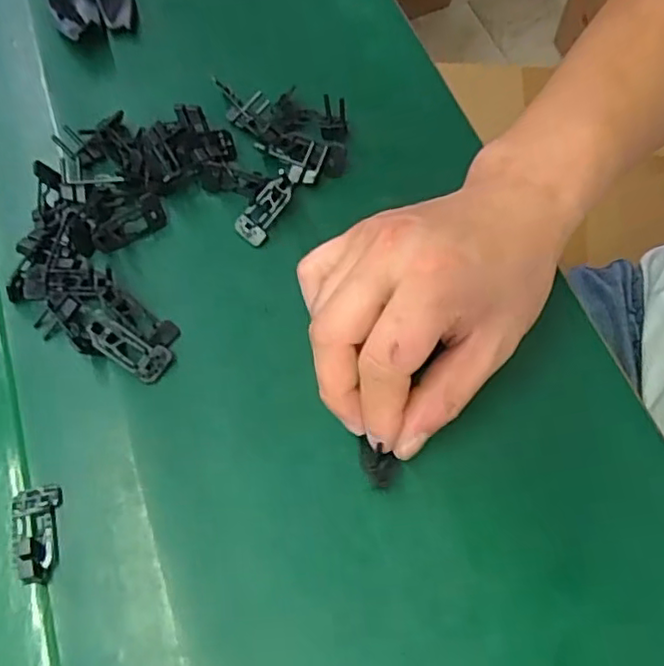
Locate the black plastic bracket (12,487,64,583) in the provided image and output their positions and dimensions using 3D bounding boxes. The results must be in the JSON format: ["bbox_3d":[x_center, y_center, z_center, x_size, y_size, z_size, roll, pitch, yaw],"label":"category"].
[{"bbox_3d":[-0.135,0.090,0.291,0.019,0.018,0.044,-6,65,-5],"label":"black plastic bracket"}]

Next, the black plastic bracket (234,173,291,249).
[{"bbox_3d":[-0.039,-0.071,0.370,0.020,0.006,0.042,35,89,13],"label":"black plastic bracket"}]

